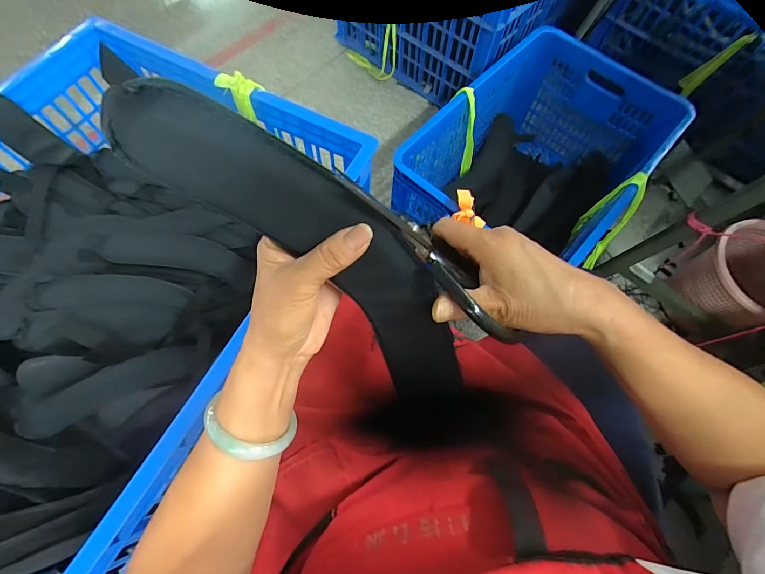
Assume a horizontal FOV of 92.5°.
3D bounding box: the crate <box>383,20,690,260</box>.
[{"bbox_3d":[0.353,-0.263,0.875,0.441,0.262,0.570,43,73,14],"label":"crate"}]

